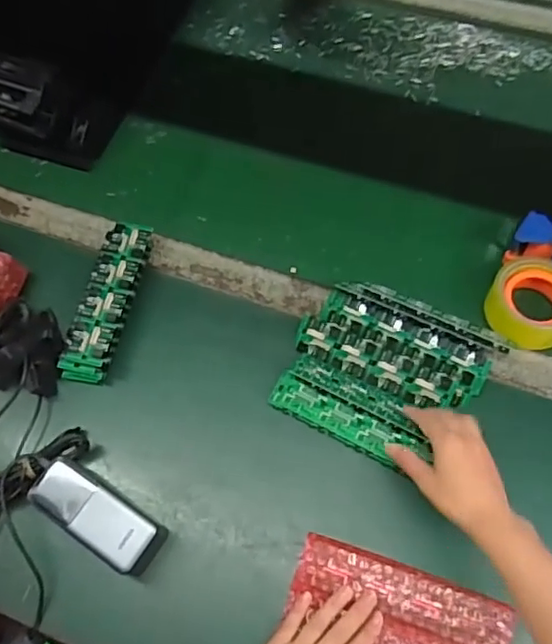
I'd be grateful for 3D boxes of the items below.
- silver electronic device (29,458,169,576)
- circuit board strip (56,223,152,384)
[{"bbox_3d":[-0.176,0.191,0.587,0.137,0.050,0.055,31,70,16],"label":"silver electronic device"},{"bbox_3d":[-0.194,-0.022,0.687,0.050,0.048,0.188,11,66,8],"label":"circuit board strip"}]

